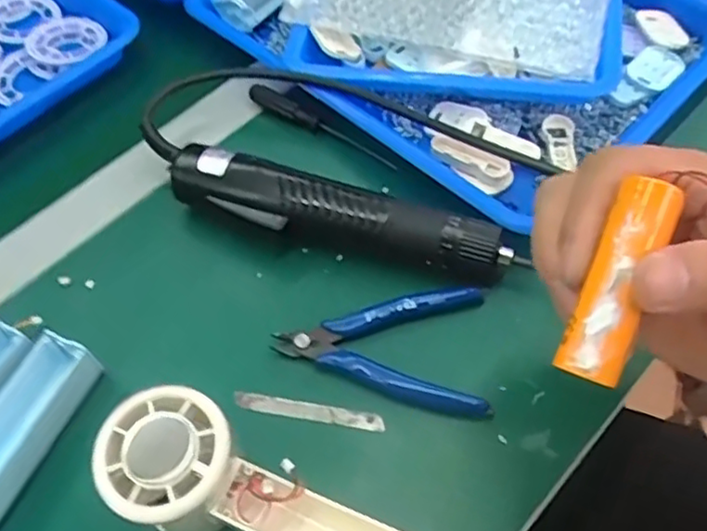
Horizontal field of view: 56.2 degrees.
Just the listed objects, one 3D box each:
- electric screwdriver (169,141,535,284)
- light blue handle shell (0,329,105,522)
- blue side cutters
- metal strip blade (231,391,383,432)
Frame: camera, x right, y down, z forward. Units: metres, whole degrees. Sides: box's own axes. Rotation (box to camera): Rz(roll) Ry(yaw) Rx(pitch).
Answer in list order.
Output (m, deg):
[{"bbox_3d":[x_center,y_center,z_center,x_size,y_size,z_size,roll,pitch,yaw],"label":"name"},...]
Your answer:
[{"bbox_3d":[-0.011,-0.029,0.389,0.206,0.038,0.041,15,60,13],"label":"electric screwdriver"},{"bbox_3d":[-0.172,0.083,0.331,0.033,0.033,0.101,17,60,14],"label":"light blue handle shell"},{"bbox_3d":[0.015,0.048,0.359,0.111,0.019,0.071,-2,57,2],"label":"blue side cutters"},{"bbox_3d":[-0.024,0.077,0.348,0.080,0.004,0.009,8,75,9],"label":"metal strip blade"}]

